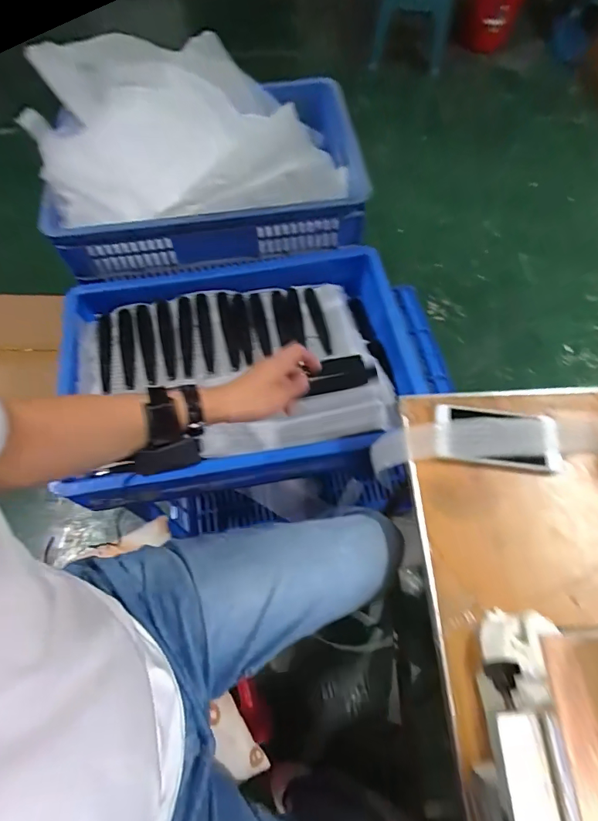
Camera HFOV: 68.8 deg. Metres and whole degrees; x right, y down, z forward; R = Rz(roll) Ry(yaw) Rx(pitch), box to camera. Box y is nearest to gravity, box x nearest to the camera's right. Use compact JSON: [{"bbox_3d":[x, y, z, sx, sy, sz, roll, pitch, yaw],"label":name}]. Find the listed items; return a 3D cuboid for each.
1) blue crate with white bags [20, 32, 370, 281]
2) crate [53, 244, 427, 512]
[{"bbox_3d":[-0.191,-0.509,0.839,0.559,0.241,0.405,-10,64,-4],"label":"blue crate with white bags"},{"bbox_3d":[-0.070,-0.066,0.824,0.662,0.189,0.438,-10,63,-3],"label":"crate"}]

